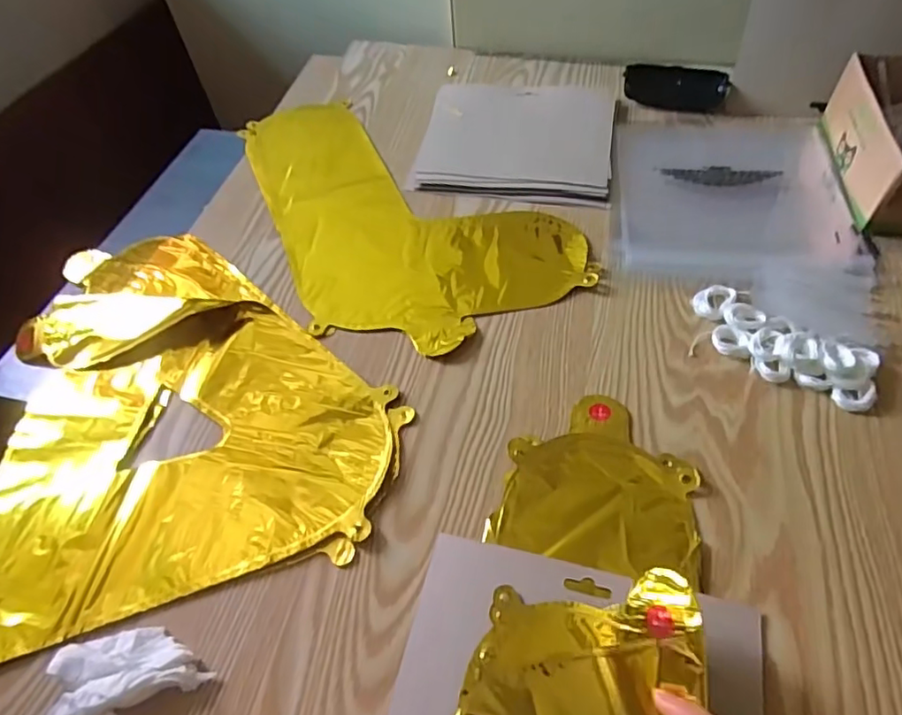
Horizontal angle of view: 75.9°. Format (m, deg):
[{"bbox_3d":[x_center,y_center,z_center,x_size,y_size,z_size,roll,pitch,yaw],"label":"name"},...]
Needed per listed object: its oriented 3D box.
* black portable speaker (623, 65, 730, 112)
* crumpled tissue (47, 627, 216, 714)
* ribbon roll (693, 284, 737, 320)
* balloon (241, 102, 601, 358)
[{"bbox_3d":[0.253,-0.307,0.653,0.108,0.018,0.065,11,54,13],"label":"black portable speaker"},{"bbox_3d":[-0.188,0.176,0.324,0.082,0.020,0.057,-28,56,-16],"label":"crumpled tissue"},{"bbox_3d":[0.213,-0.046,0.470,0.028,0.011,0.037,28,60,23],"label":"ribbon roll"},{"bbox_3d":[-0.062,-0.161,0.580,0.233,0.006,0.394,-24,55,-13],"label":"balloon"}]

